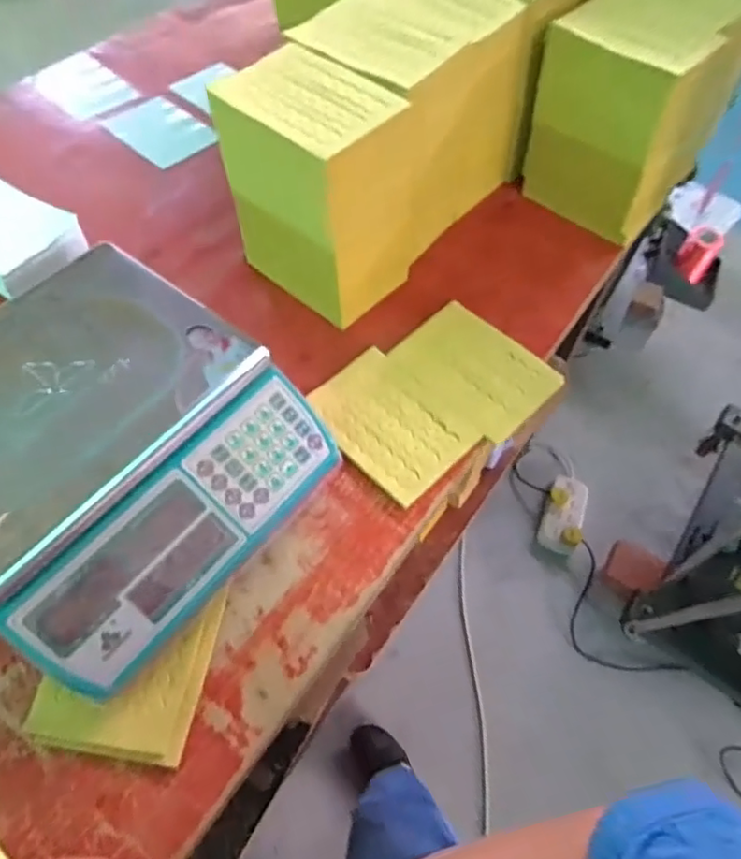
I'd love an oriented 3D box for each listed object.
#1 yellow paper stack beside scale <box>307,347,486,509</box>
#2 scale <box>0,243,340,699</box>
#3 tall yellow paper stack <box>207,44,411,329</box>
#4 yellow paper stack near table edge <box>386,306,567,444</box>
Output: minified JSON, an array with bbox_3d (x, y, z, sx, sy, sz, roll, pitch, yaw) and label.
[{"bbox_3d":[0.021,-0.009,0.615,0.116,0.011,0.157,-39,69,-24],"label":"yellow paper stack beside scale"},{"bbox_3d":[-0.233,0.016,0.525,0.304,0.115,0.290,35,63,16],"label":"scale"},{"bbox_3d":[-0.055,-0.253,0.644,0.172,0.212,0.127,35,62,15],"label":"tall yellow paper stack"},{"bbox_3d":[0.117,-0.069,0.656,0.119,0.011,0.158,-39,69,-24],"label":"yellow paper stack near table edge"}]

